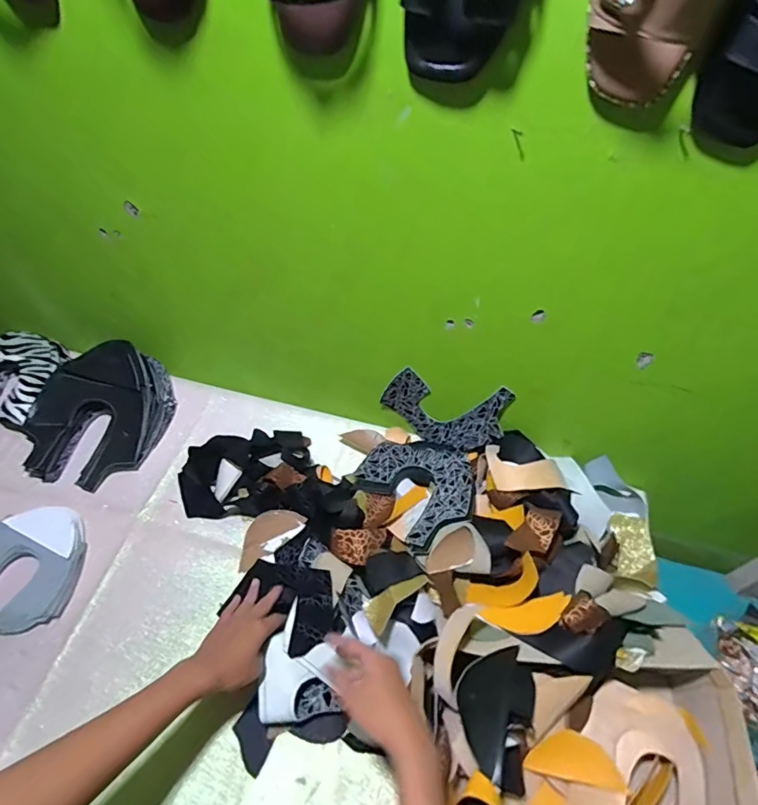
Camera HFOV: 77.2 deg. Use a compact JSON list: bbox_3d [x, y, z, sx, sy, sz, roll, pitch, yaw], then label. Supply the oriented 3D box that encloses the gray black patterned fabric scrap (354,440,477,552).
[{"bbox_3d":[0.070,0.122,0.740,0.159,0.017,0.198,-23,41,-23],"label":"gray black patterned fabric scrap"}]

